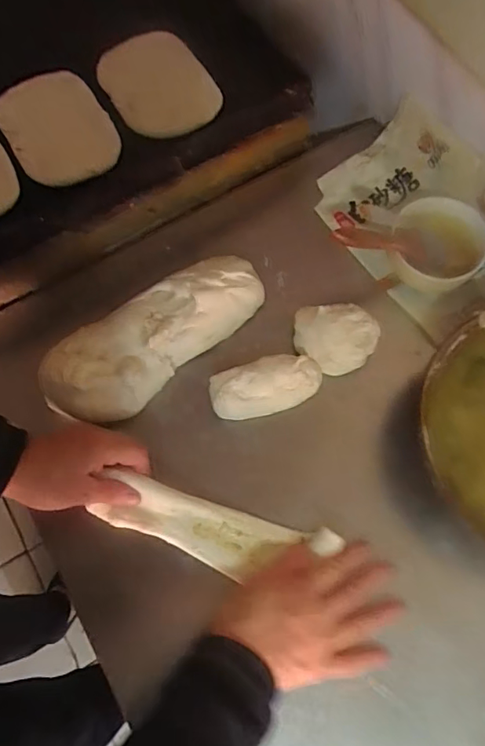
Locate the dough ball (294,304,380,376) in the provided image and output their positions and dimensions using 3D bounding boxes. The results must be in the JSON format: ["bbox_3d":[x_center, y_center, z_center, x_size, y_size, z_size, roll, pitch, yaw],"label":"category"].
[{"bbox_3d":[0.100,-0.037,0.571,0.084,0.061,0.073,-2,71,1],"label":"dough ball"}]

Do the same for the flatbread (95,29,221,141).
[{"bbox_3d":[-0.102,-0.346,0.630,0.114,0.020,0.179,-32,68,-1],"label":"flatbread"}]

